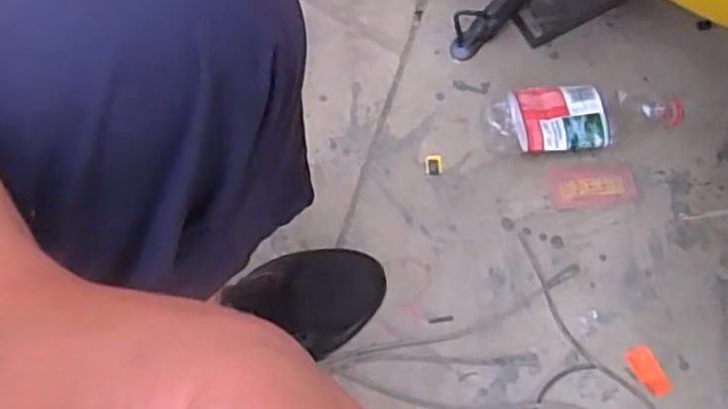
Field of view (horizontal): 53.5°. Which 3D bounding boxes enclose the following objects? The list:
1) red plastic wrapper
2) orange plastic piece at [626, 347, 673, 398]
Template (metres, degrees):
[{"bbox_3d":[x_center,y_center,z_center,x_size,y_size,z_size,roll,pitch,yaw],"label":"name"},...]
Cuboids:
[{"bbox_3d":[0.244,-0.019,0.768,0.089,0.004,0.044,-2,71,-1],"label":"red plastic wrapper"},{"bbox_3d":[0.277,0.163,0.704,0.026,0.004,0.050,-25,72,-8],"label":"orange plastic piece"}]

